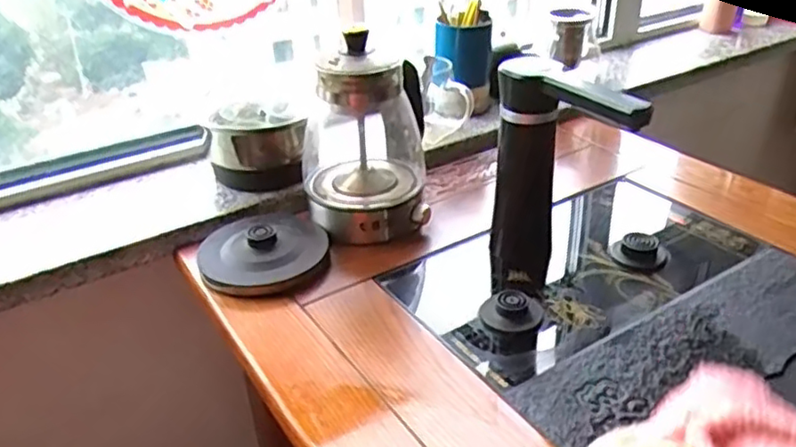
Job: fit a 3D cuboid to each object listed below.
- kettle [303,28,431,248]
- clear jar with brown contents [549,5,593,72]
[{"bbox_3d":[-0.039,-0.094,0.727,0.132,0.196,0.132,-3,31,0],"label":"kettle"},{"bbox_3d":[0.276,-0.298,1.056,0.055,0.088,0.059,-1,31,1],"label":"clear jar with brown contents"}]

